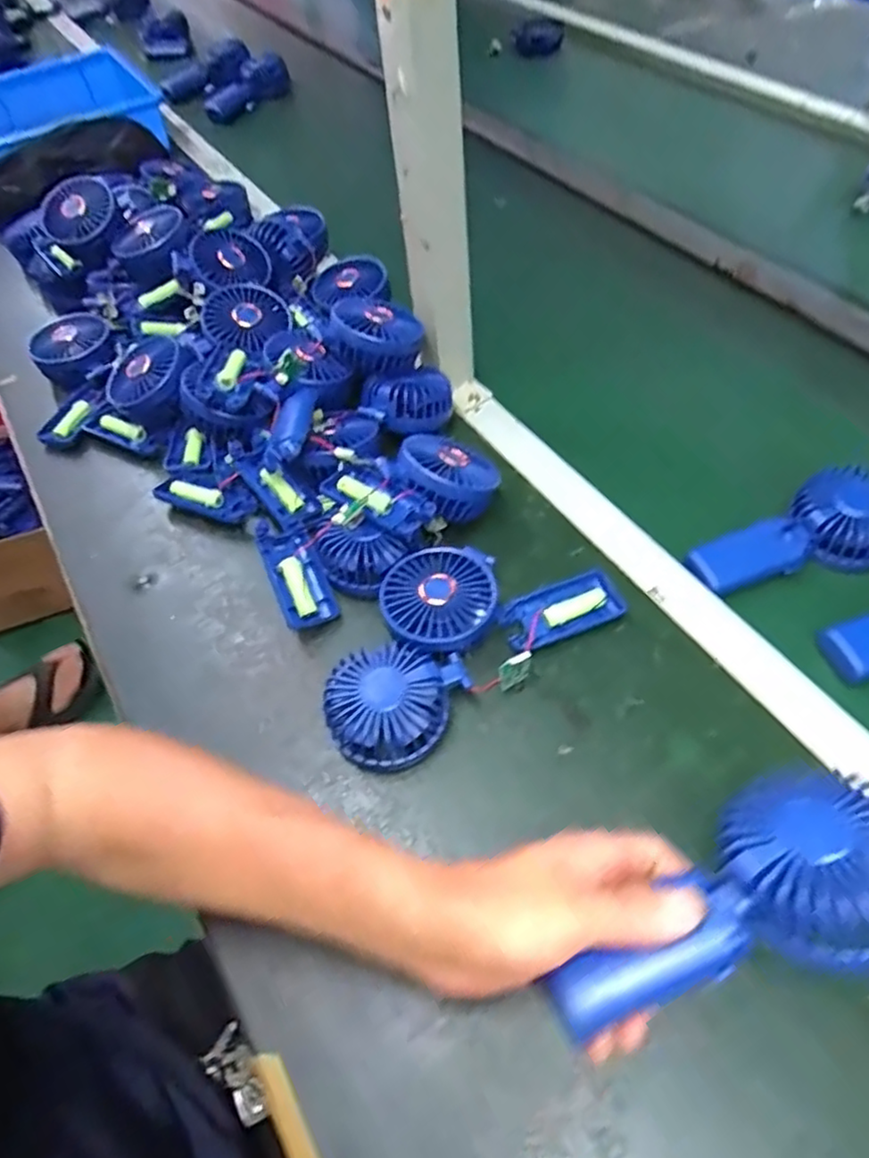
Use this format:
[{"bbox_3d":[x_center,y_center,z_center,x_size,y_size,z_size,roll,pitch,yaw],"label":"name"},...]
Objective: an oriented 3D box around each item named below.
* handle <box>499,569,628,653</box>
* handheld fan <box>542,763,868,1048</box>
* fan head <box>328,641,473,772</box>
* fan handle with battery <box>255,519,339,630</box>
[{"bbox_3d":[0.099,0.026,0.521,0.093,0.012,0.047,-20,56,-9],"label":"handle"},{"bbox_3d":[0.136,0.153,0.299,0.174,0.030,0.080,-32,57,-2],"label":"handheld fan"},{"bbox_3d":[-0.029,0.086,0.467,0.078,0.045,0.093,25,61,21],"label":"fan head"},{"bbox_3d":[-0.116,-0.006,0.539,0.042,0.023,0.096,-28,75,-14],"label":"fan handle with battery"}]

